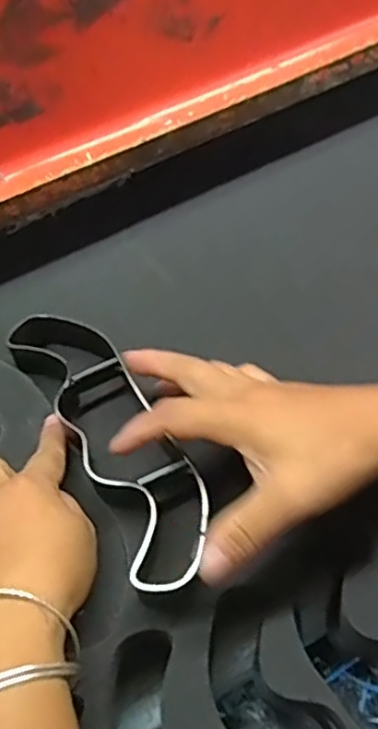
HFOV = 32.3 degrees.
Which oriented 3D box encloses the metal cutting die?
[{"bbox_3d":[-0.050,0.042,0.406,0.063,0.036,0.219,-28,53,-16],"label":"metal cutting die"}]

